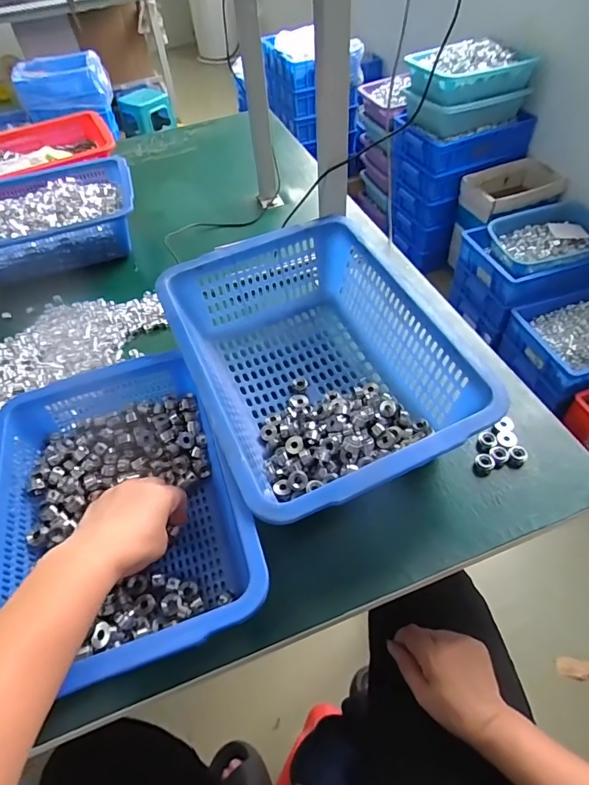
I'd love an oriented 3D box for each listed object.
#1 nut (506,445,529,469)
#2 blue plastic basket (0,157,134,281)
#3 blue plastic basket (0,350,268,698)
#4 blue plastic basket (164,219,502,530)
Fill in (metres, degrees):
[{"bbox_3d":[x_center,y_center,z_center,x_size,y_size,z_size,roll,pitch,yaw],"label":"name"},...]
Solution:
[{"bbox_3d":[0.247,0.072,0.505,0.019,0.015,0.021,29,59,25],"label":"nut"},{"bbox_3d":[-0.447,-0.321,0.833,0.312,0.090,0.237,-16,52,-8],"label":"blue plastic basket"},{"bbox_3d":[-0.177,0.106,0.465,0.220,0.092,0.302,-19,51,-13],"label":"blue plastic basket"},{"bbox_3d":[0.019,-0.030,0.530,0.262,0.130,0.354,-22,53,-13],"label":"blue plastic basket"}]

